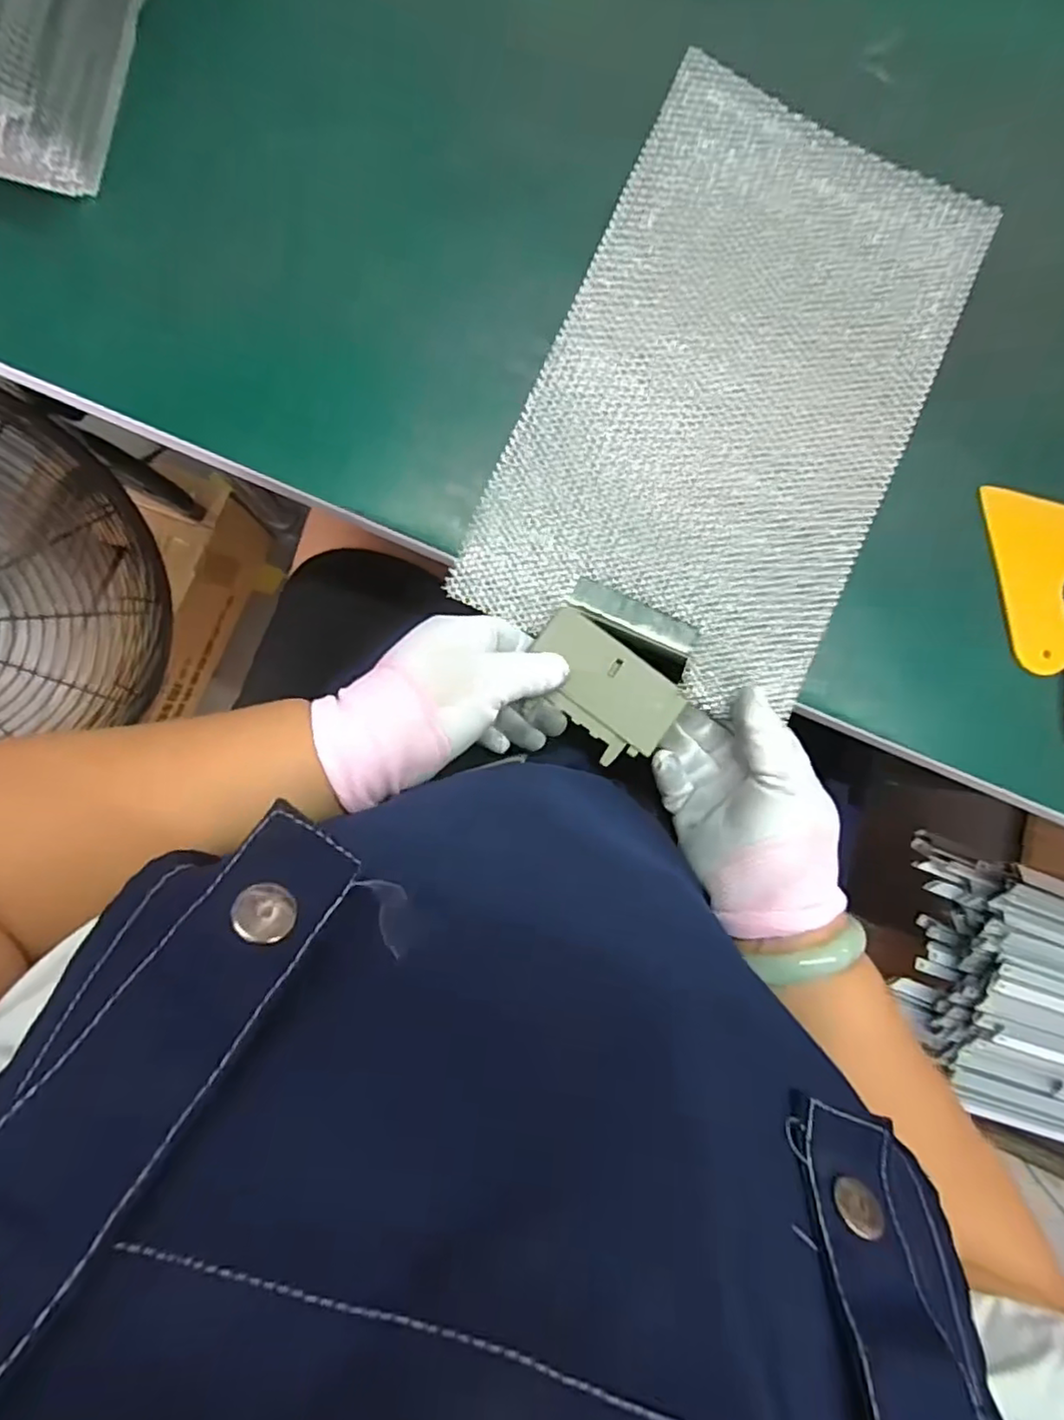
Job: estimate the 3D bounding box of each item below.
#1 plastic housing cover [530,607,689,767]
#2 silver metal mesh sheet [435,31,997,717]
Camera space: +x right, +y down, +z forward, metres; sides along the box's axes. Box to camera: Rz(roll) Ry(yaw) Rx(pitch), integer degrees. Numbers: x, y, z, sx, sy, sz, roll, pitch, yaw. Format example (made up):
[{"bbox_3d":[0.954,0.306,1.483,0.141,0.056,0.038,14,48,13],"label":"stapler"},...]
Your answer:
[{"bbox_3d":[0.037,-0.012,0.350,0.083,0.008,0.053,38,86,-4],"label":"plastic housing cover"},{"bbox_3d":[0.111,-0.172,0.358,0.195,0.010,0.318,24,87,-4],"label":"silver metal mesh sheet"}]

